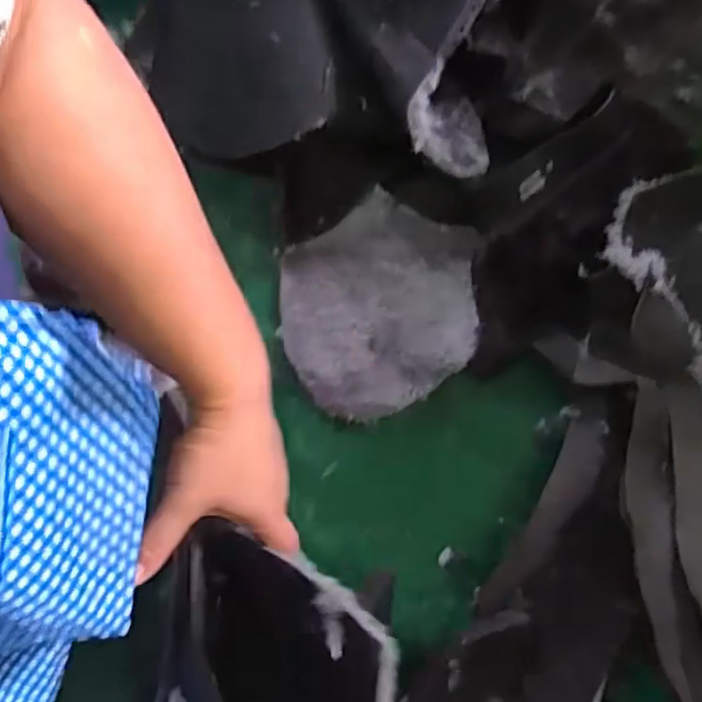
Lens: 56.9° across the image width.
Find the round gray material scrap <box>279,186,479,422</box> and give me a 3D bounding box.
[{"bbox_3d":[0.025,-0.040,0.548,0.176,0.016,0.161,0,79,1],"label":"round gray material scrap"}]

